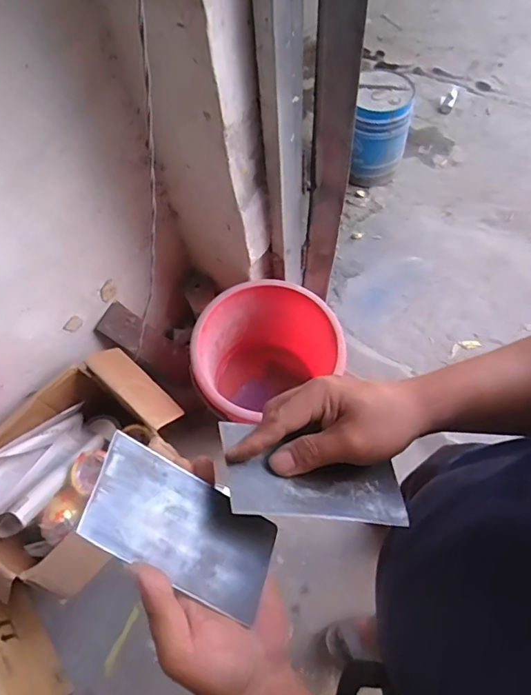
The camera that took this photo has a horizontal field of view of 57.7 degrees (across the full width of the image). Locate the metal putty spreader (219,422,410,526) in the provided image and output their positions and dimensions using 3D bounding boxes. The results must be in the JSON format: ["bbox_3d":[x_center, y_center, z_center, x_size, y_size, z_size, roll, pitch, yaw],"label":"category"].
[{"bbox_3d":[0.034,0.093,0.347,0.134,0.007,0.064,11,44,-8],"label":"metal putty spreader"}]

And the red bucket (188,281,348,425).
[{"bbox_3d":[0.011,0.056,1.277,0.358,0.345,0.316,-30,65,-11],"label":"red bucket"}]

